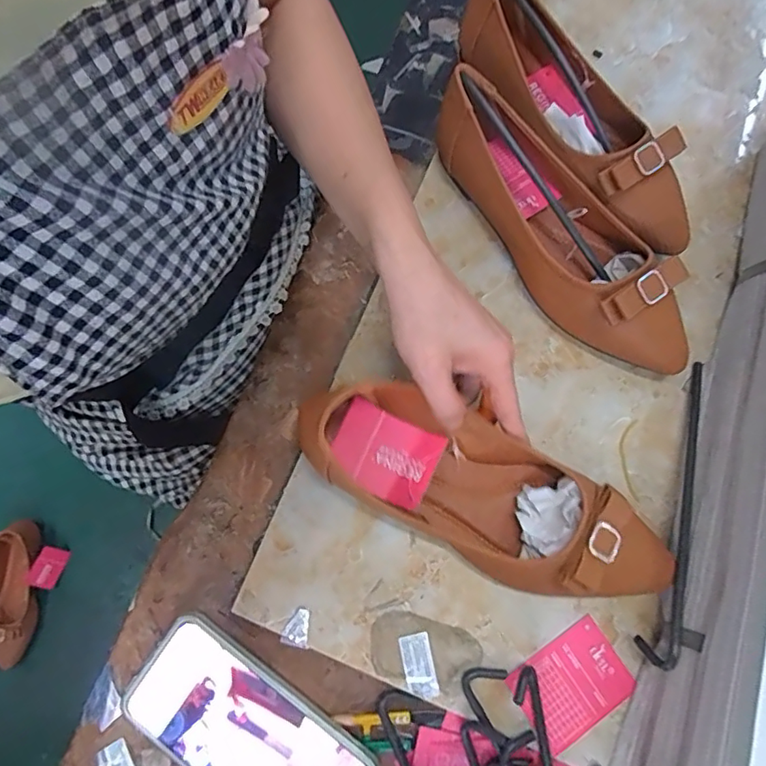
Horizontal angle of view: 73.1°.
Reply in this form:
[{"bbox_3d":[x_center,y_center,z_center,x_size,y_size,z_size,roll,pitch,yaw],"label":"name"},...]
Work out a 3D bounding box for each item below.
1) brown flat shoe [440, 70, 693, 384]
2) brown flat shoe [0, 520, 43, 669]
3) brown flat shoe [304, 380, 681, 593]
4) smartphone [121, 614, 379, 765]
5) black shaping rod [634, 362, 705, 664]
[{"bbox_3d":[0.133,-0.117,0.388,0.072,0.064,0.251,-32,78,-8],"label":"brown flat shoe"},{"bbox_3d":[-0.715,0.404,0.995,0.093,0.048,0.262,0,76,0],"label":"brown flat shoe"},{"bbox_3d":[0.068,0.075,0.337,0.252,0.060,0.083,25,79,2],"label":"brown flat shoe"},{"bbox_3d":[-0.088,0.229,0.337,0.162,0.019,0.081,35,78,8],"label":"smartphone"},{"bbox_3d":[0.211,0.083,0.359,0.018,0.039,0.212,21,77,5],"label":"black shaping rod"}]

